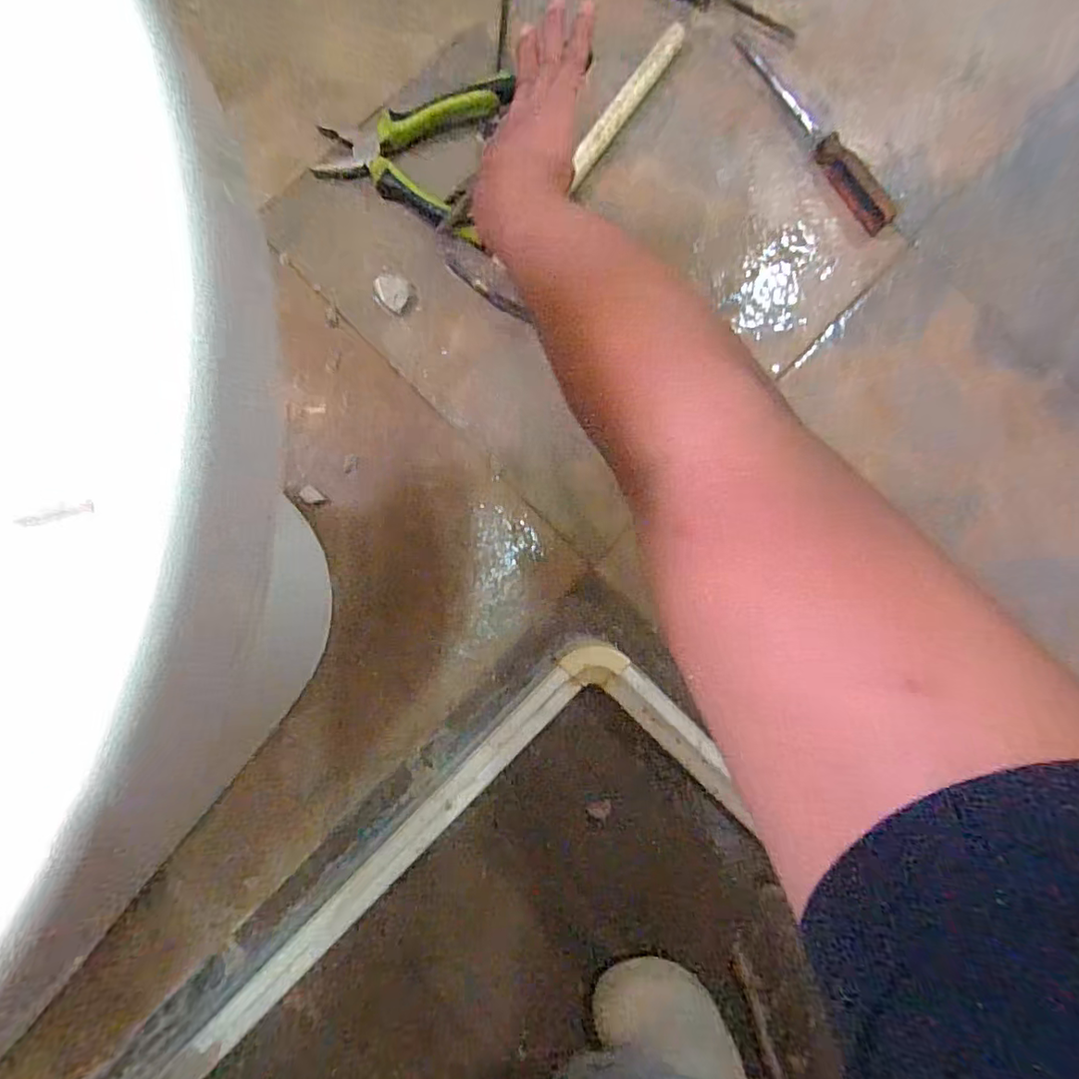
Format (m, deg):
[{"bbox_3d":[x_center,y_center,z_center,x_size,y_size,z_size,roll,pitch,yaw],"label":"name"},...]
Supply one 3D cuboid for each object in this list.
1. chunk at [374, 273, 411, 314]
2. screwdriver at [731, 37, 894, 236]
[{"bbox_3d":[-0.135,-0.227,0.507,0.032,0.009,0.028,42,85,-1],"label":"chunk"},{"bbox_3d":[0.266,-0.395,0.532,0.029,0.023,0.229,-33,90,-5],"label":"screwdriver"}]

